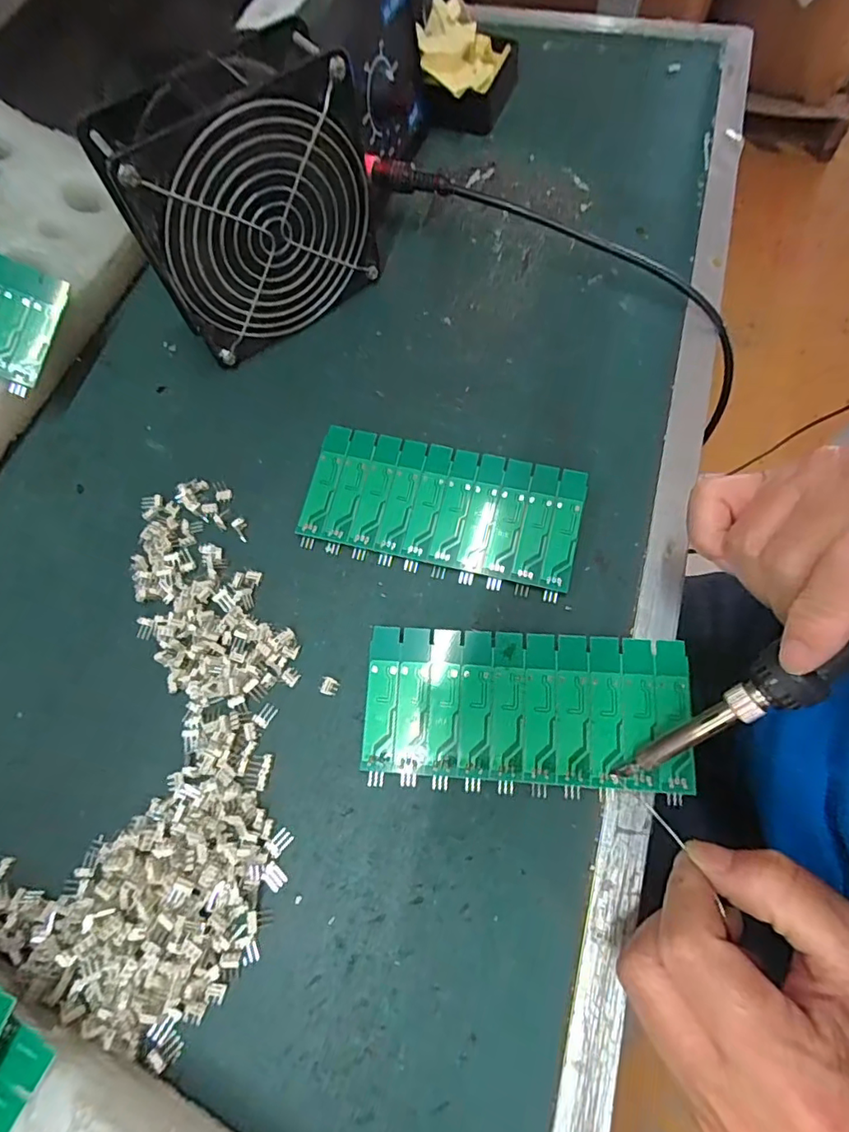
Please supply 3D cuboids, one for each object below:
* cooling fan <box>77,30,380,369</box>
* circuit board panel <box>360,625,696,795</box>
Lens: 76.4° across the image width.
[{"bbox_3d":[-0.088,-0.184,0.287,0.121,0.120,0.043,-35,71,-10],"label":"cooling fan"},{"bbox_3d":[0.043,0.061,0.237,0.137,0.004,0.062,3,75,6],"label":"circuit board panel"}]

